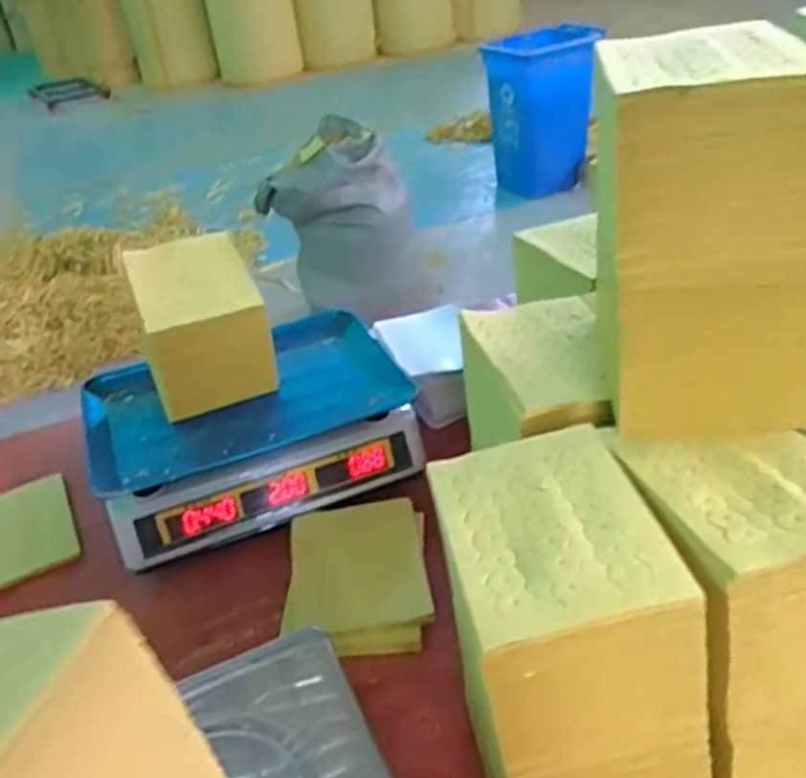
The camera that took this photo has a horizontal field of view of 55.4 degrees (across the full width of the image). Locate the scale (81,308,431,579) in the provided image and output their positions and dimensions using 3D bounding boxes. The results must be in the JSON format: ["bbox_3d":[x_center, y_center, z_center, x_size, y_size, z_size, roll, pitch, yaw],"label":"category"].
[{"bbox_3d":[-0.167,0.041,0.842,0.332,0.091,0.246,-16,35,-12],"label":"scale"}]

